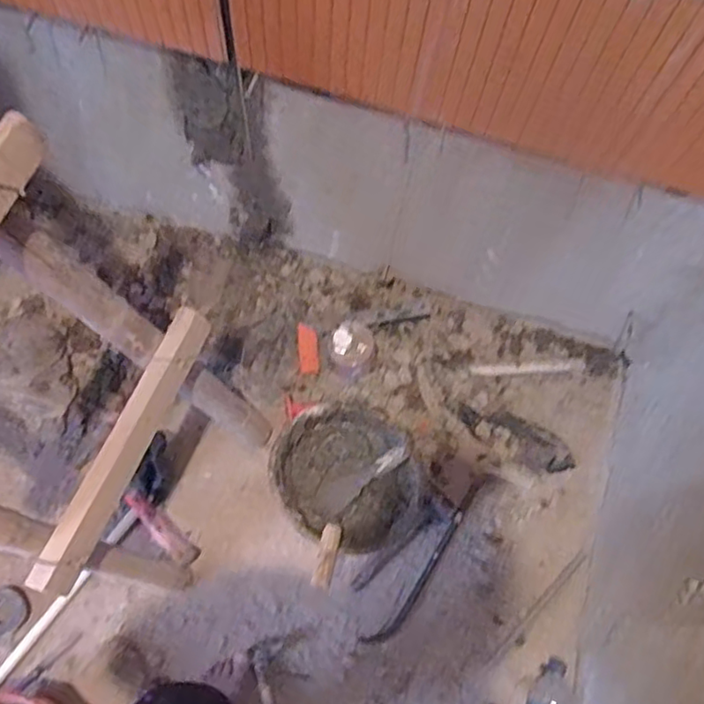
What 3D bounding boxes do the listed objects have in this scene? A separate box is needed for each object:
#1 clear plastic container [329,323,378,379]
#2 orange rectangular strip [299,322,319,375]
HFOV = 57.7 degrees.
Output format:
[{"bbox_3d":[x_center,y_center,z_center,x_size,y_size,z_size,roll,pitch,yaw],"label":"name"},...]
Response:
[{"bbox_3d":[0.002,0.002,1.421,0.100,0.099,0.100,1,68,-3],"label":"clear plastic container"},{"bbox_3d":[-0.098,-0.010,1.453,0.043,0.013,0.118,-8,74,9],"label":"orange rectangular strip"}]

